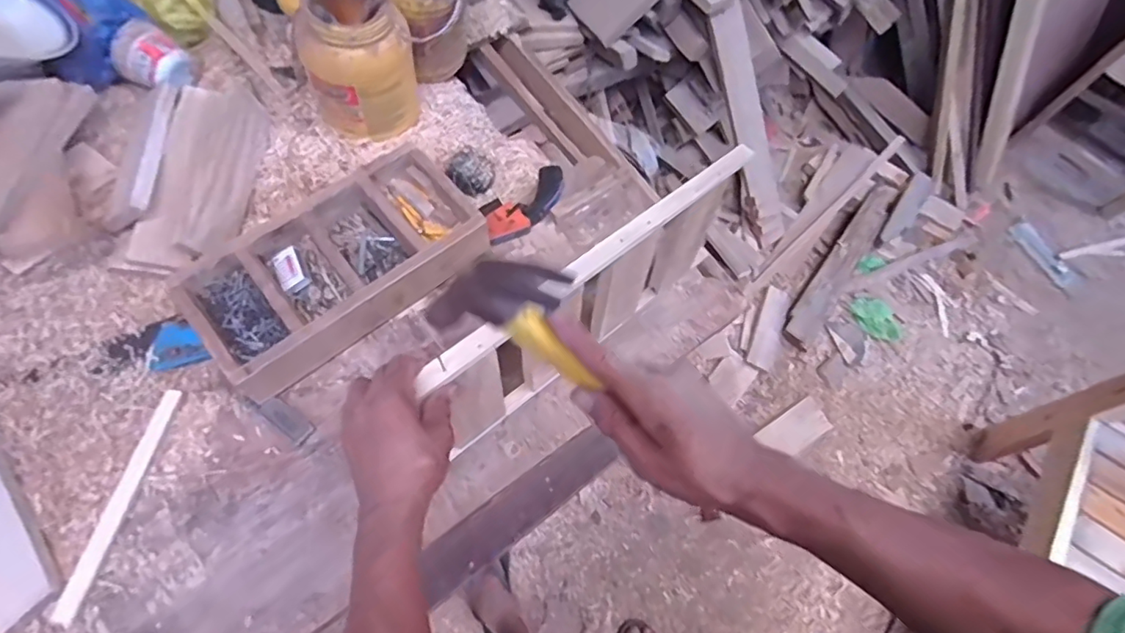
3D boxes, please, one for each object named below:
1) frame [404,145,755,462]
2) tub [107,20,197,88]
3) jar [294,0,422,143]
[{"bbox_3d":[0.049,-0.021,0.690,0.481,0.250,0.034,-38,71,-21],"label":"frame"},{"bbox_3d":[-0.628,-0.398,0.837,0.101,0.074,0.081,22,63,8],"label":"tub"},{"bbox_3d":[-0.314,-0.397,0.844,0.161,0.210,0.149,-16,64,-12],"label":"jar"}]

